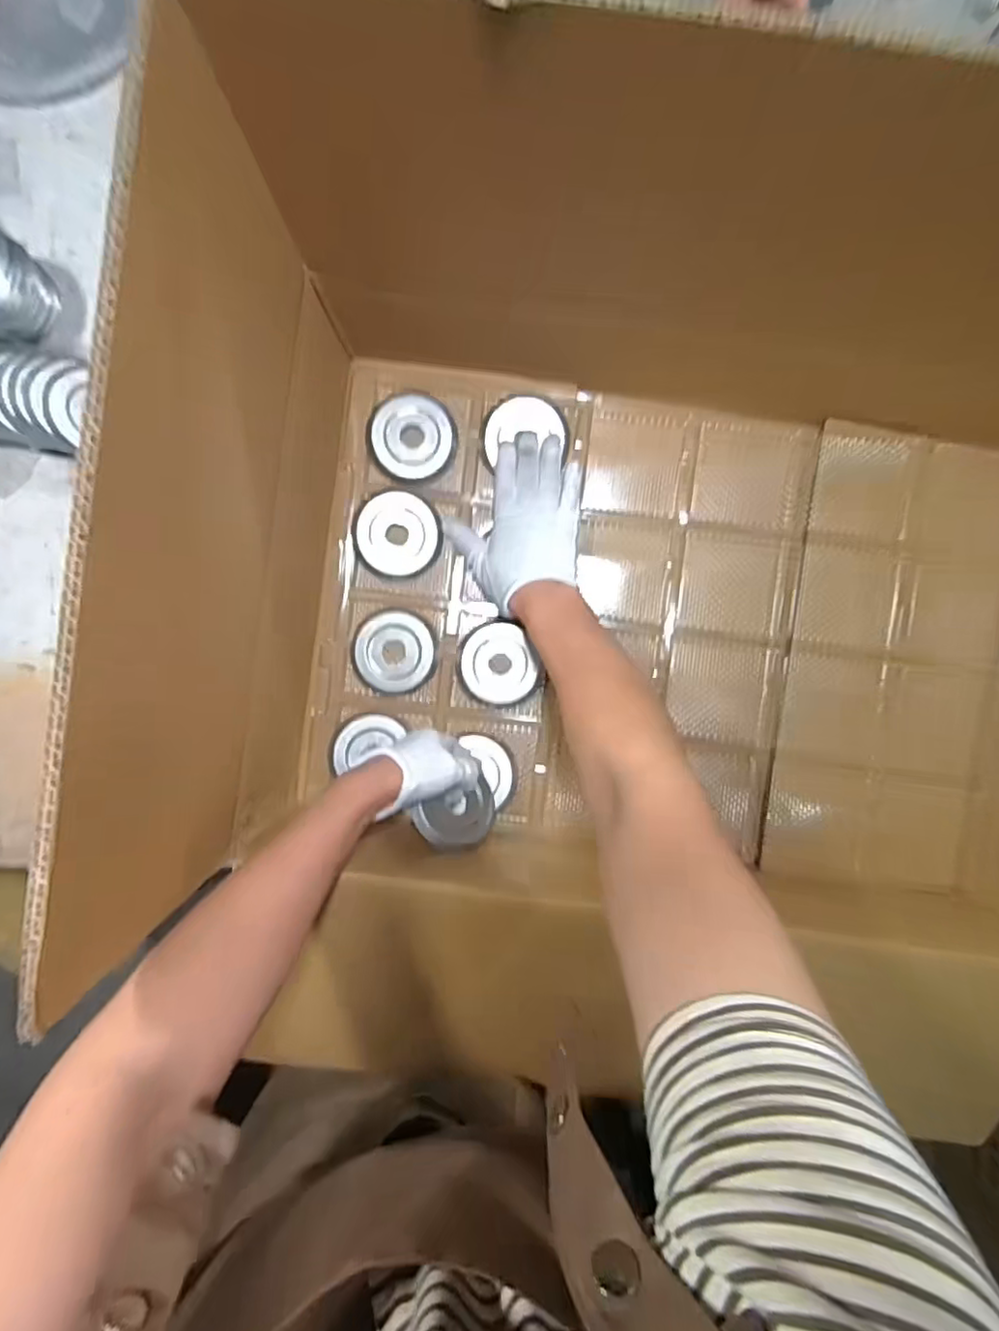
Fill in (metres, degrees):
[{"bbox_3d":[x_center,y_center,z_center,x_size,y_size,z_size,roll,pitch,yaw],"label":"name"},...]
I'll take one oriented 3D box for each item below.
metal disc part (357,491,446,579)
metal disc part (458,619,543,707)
[{"bbox_3d":[-0.094,-0.123,0.587,0.075,0.013,0.079,0,92,-2],"label":"metal disc part"},{"bbox_3d":[-0.003,-0.001,0.599,0.069,0.013,0.078,-19,93,-2],"label":"metal disc part"}]

